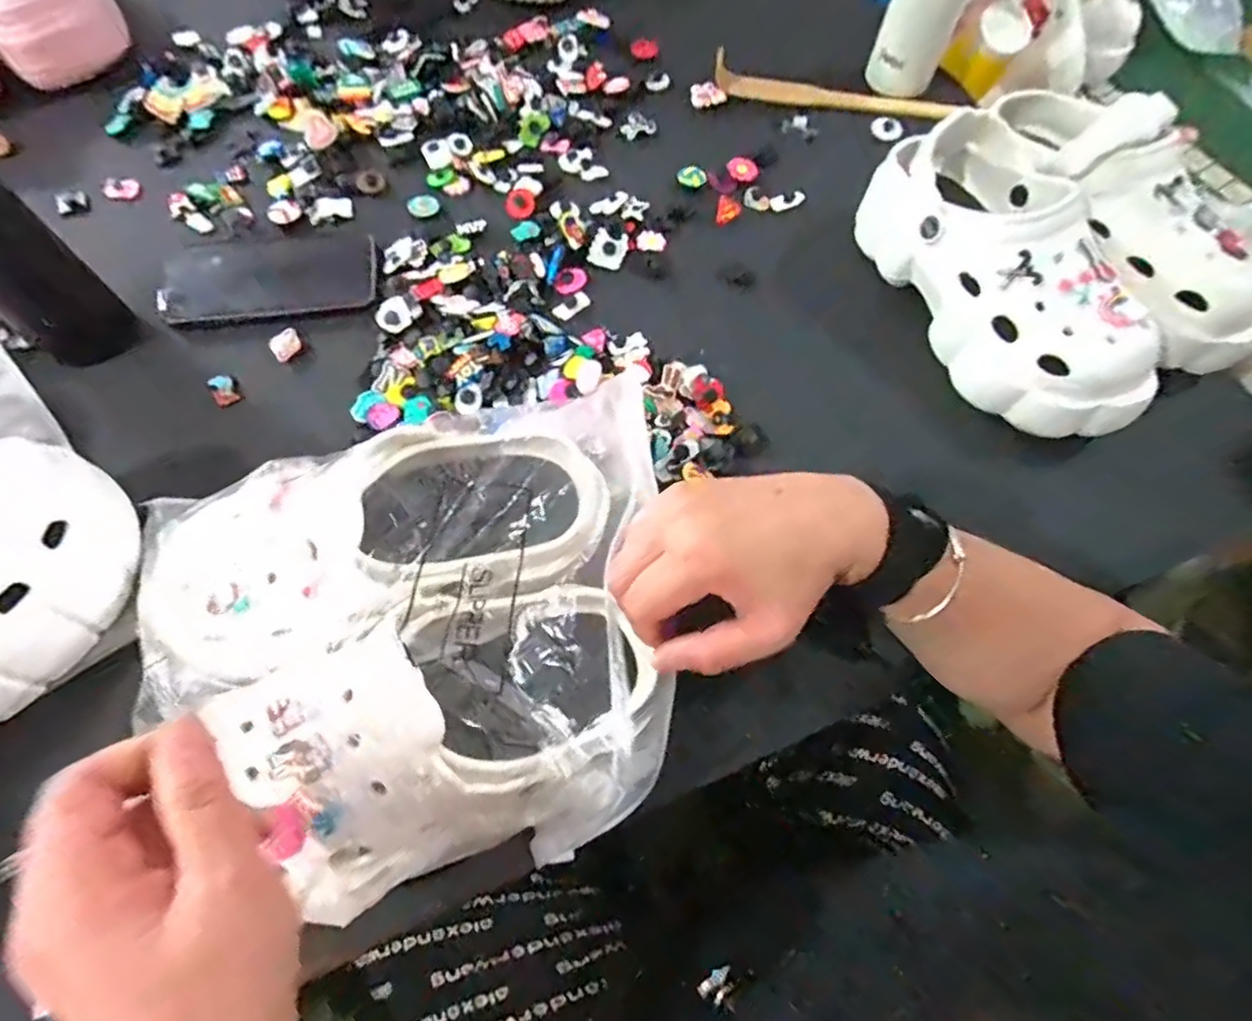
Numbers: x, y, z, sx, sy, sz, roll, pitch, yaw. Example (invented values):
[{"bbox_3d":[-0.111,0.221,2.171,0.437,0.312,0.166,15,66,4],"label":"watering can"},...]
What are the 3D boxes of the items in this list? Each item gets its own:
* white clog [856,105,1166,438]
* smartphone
[{"bbox_3d":[0.291,-0.175,0.484,0.106,0.094,0.263,-19,69,-10],"label":"white clog"},{"bbox_3d":[-0.288,-0.192,0.509,0.163,0.009,0.084,-9,68,-6],"label":"smartphone"}]

